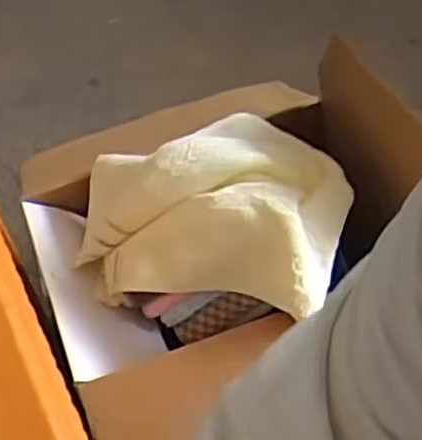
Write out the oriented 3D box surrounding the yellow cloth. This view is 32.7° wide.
[{"bbox_3d":[0.000,-0.021,0.771,0.278,0.080,0.230,4,51,9],"label":"yellow cloth"}]

